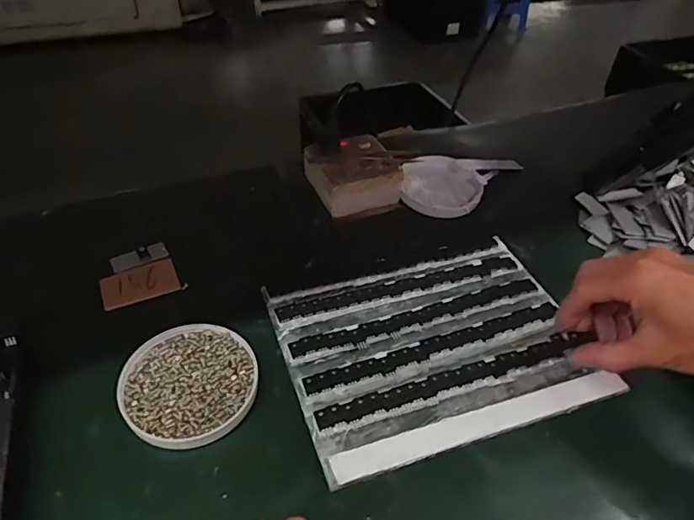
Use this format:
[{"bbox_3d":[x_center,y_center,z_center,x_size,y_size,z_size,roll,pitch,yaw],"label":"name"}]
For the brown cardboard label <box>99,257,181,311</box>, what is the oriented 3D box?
[{"bbox_3d":[-0.191,0.021,0.449,0.065,0.005,0.047,-20,50,-21],"label":"brown cardboard label"}]

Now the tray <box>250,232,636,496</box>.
[{"bbox_3d":[0.072,0.067,0.403,0.237,0.014,0.173,-12,47,-14],"label":"tray"}]

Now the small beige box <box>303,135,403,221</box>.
[{"bbox_3d":[0.007,-0.097,0.557,0.097,0.038,0.093,-21,50,-22],"label":"small beige box"}]

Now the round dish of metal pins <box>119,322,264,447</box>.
[{"bbox_3d":[-0.119,0.090,0.368,0.095,0.009,0.099,1,45,-1],"label":"round dish of metal pins"}]

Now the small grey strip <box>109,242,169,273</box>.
[{"bbox_3d":[-0.201,-0.003,0.474,0.051,0.005,0.022,-23,51,-23],"label":"small grey strip"}]

